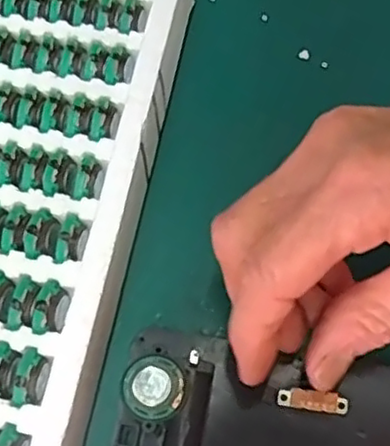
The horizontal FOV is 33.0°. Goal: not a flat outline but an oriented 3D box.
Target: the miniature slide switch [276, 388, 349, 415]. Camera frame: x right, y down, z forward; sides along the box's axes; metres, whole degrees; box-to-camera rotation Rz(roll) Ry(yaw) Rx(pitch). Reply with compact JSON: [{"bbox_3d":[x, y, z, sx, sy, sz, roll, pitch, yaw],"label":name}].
[{"bbox_3d":[0.040,0.061,0.225,0.024,0.005,0.007,6,65,9],"label":"miniature slide switch"}]

